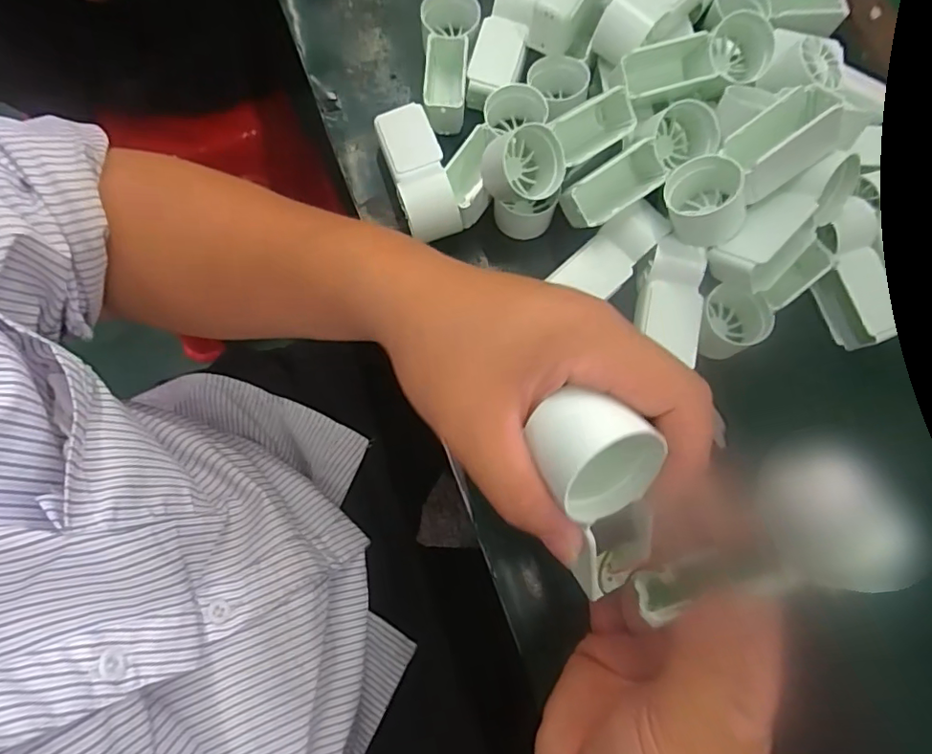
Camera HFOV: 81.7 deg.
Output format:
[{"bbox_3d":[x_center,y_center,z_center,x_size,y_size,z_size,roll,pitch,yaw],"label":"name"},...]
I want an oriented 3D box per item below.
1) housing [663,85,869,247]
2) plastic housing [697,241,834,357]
[{"bbox_3d":[0.159,-0.114,0.295,0.097,0.038,0.044,-36,76,27],"label":"housing"},{"bbox_3d":[0.182,-0.051,0.333,0.096,0.040,0.041,-39,81,-12],"label":"plastic housing"}]

